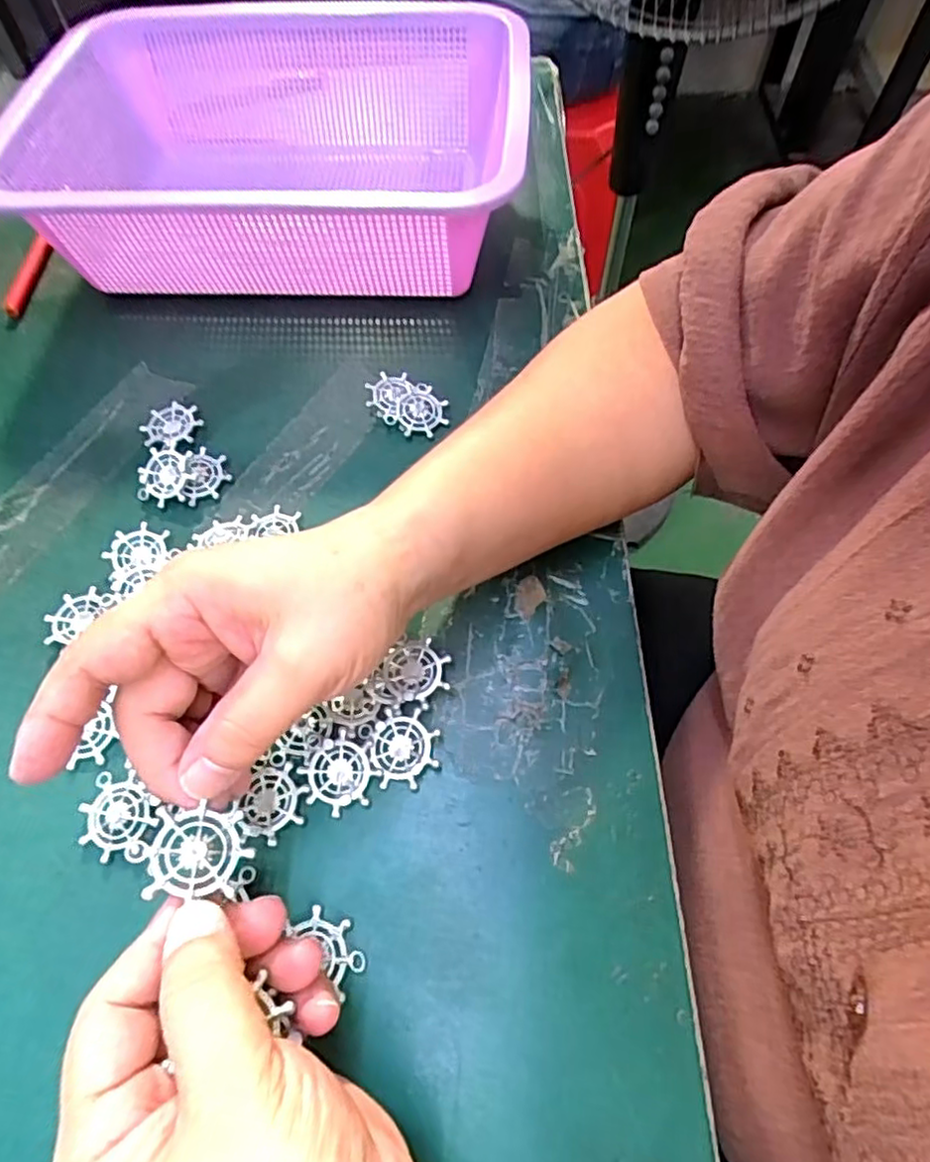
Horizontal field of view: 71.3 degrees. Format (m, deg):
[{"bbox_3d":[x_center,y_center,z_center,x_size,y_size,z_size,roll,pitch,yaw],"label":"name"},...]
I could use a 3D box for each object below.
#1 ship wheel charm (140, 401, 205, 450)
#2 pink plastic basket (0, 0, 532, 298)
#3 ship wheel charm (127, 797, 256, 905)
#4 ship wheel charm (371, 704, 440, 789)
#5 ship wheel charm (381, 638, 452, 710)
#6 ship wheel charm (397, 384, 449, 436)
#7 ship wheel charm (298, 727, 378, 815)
[{"bbox_3d":[-0.164,-0.087,0.363,0.032,0.005,0.031,-1,61,2],"label":"ship wheel charm"},{"bbox_3d":[-0.117,-0.269,0.417,0.277,0.088,0.218,3,62,5],"label":"pink plastic basket"},{"bbox_3d":[-0.083,0.085,0.199,0.032,0.004,0.025,-6,68,-30],"label":"ship wheel charm"},{"bbox_3d":[-0.025,0.069,0.269,0.026,0.007,0.031,1,61,4],"label":"ship wheel charm"},{"bbox_3d":[-0.020,0.039,0.280,0.027,0.004,0.027,-2,66,5],"label":"ship wheel charm"},{"bbox_3d":[-0.023,-0.095,0.359,0.026,0.006,0.031,-3,61,2],"label":"ship wheel charm"},{"bbox_3d":[-0.051,0.079,0.264,0.027,0.004,0.028,-38,66,-16],"label":"ship wheel charm"}]

